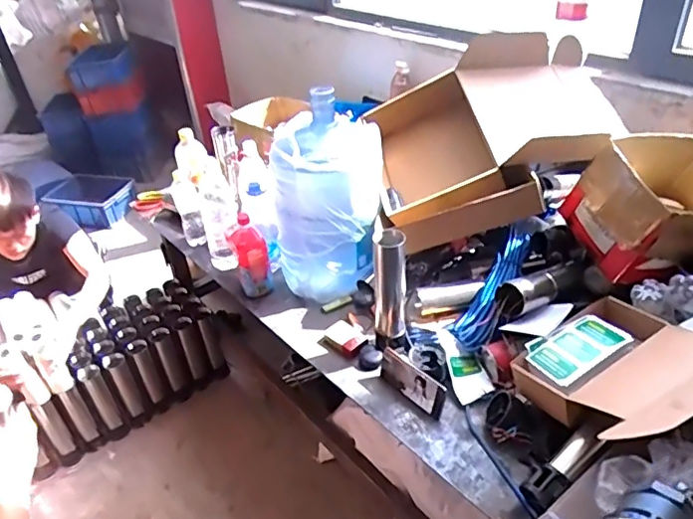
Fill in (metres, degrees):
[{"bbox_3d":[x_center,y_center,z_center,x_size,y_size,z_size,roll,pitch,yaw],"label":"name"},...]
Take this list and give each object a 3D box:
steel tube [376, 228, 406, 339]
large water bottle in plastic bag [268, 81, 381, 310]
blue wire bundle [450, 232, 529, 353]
[{"bbox_3d":[0.094,0.053,1.161,0.053,0.250,0.052,-3,37,3],"label":"steel tube"},{"bbox_3d":[-0.043,-0.161,1.369,0.284,0.431,0.245,-9,37,-5],"label":"large water bottle in plastic bag"},{"bbox_3d":[0.331,0.056,1.229,0.090,0.072,0.325,20,62,30],"label":"blue wire bundle"}]

